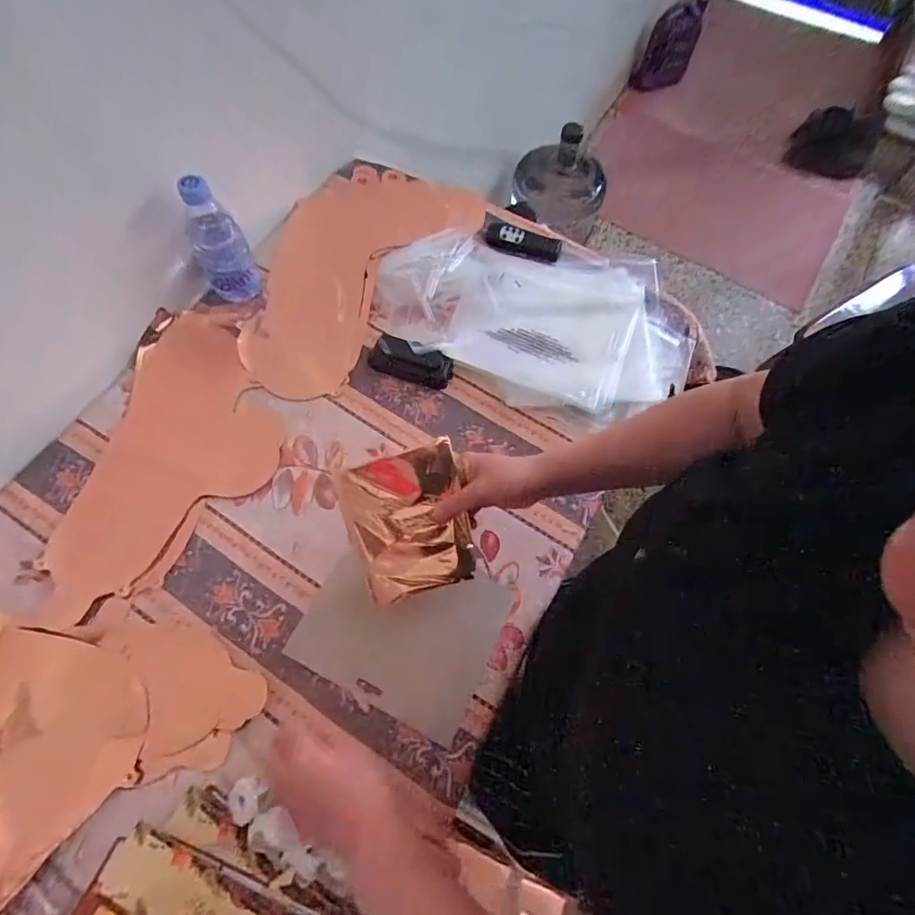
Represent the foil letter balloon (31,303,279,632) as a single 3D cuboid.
[{"bbox_3d":[-0.325,-0.012,0.588,0.200,0.019,0.406,9,66,1],"label":"foil letter balloon"}]

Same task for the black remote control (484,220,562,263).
[{"bbox_3d":[0.101,-0.333,0.761,0.115,0.007,0.047,18,85,-3],"label":"black remote control"}]

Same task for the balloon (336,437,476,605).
[{"bbox_3d":[-0.045,0.063,0.481,0.115,0.009,0.133,-15,89,-10],"label":"balloon"}]

